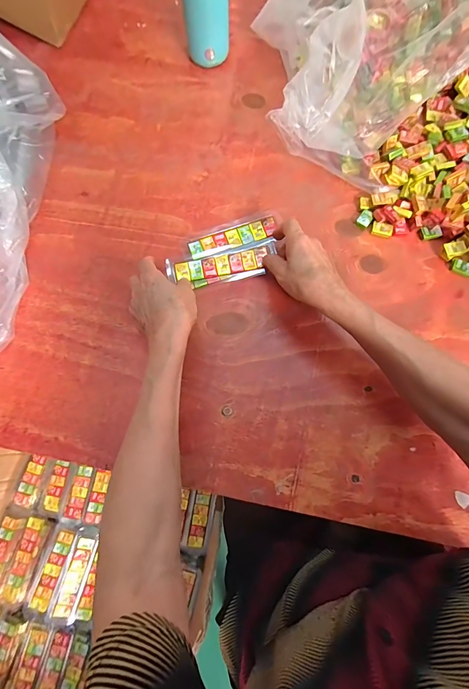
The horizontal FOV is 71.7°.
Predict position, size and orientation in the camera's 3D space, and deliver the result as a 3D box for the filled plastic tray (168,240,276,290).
[{"bbox_3d":[-0.013,-0.099,0.410,0.136,0.010,0.037,-12,76,-3],"label":"filled plastic tray"}]

